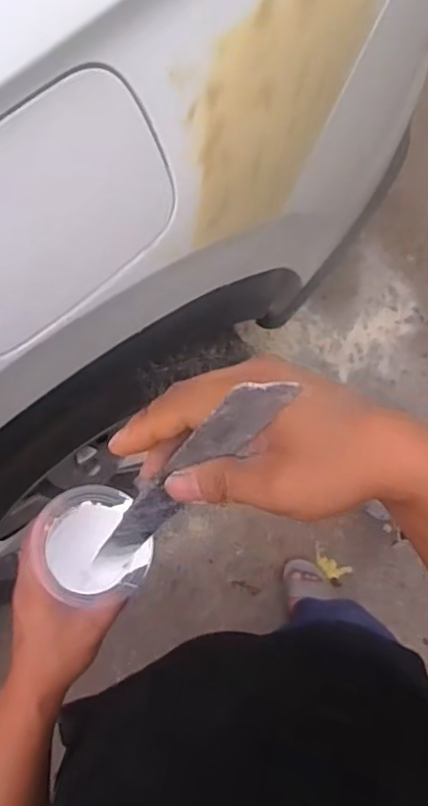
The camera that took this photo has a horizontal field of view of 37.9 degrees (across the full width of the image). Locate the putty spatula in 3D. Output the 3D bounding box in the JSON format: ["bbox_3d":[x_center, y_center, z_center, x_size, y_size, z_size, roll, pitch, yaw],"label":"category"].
[{"bbox_3d":[-0.031,0.060,0.367,0.033,0.301,0.005,1,63,-23],"label":"putty spatula"}]

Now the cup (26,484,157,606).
[{"bbox_3d":[-0.096,0.116,0.499,0.084,0.066,0.088,0,72,1],"label":"cup"}]

